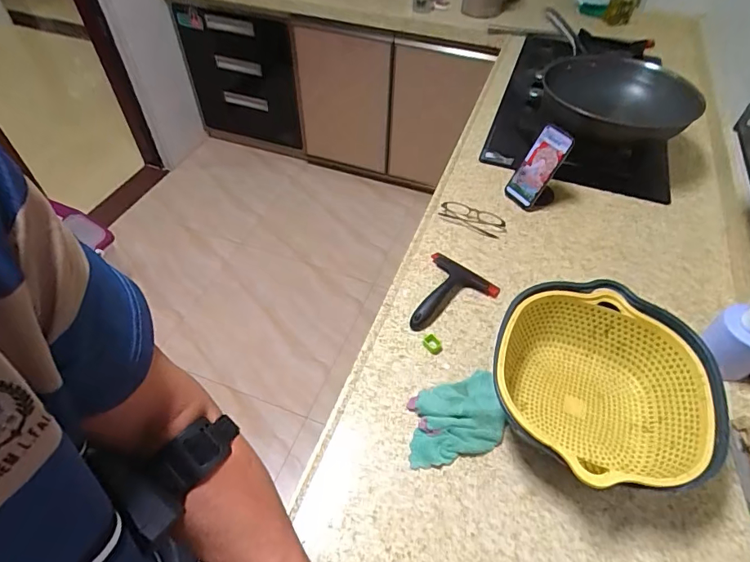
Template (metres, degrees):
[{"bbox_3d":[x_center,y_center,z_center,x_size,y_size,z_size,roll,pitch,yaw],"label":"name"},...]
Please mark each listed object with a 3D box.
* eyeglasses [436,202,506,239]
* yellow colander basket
[{"bbox_3d":[0.194,-0.126,0.914,0.134,0.027,0.047,23,54,18],"label":"eyeglasses"},{"bbox_3d":[0.300,0.147,0.630,0.263,0.114,0.282,30,56,23],"label":"yellow colander basket"}]

